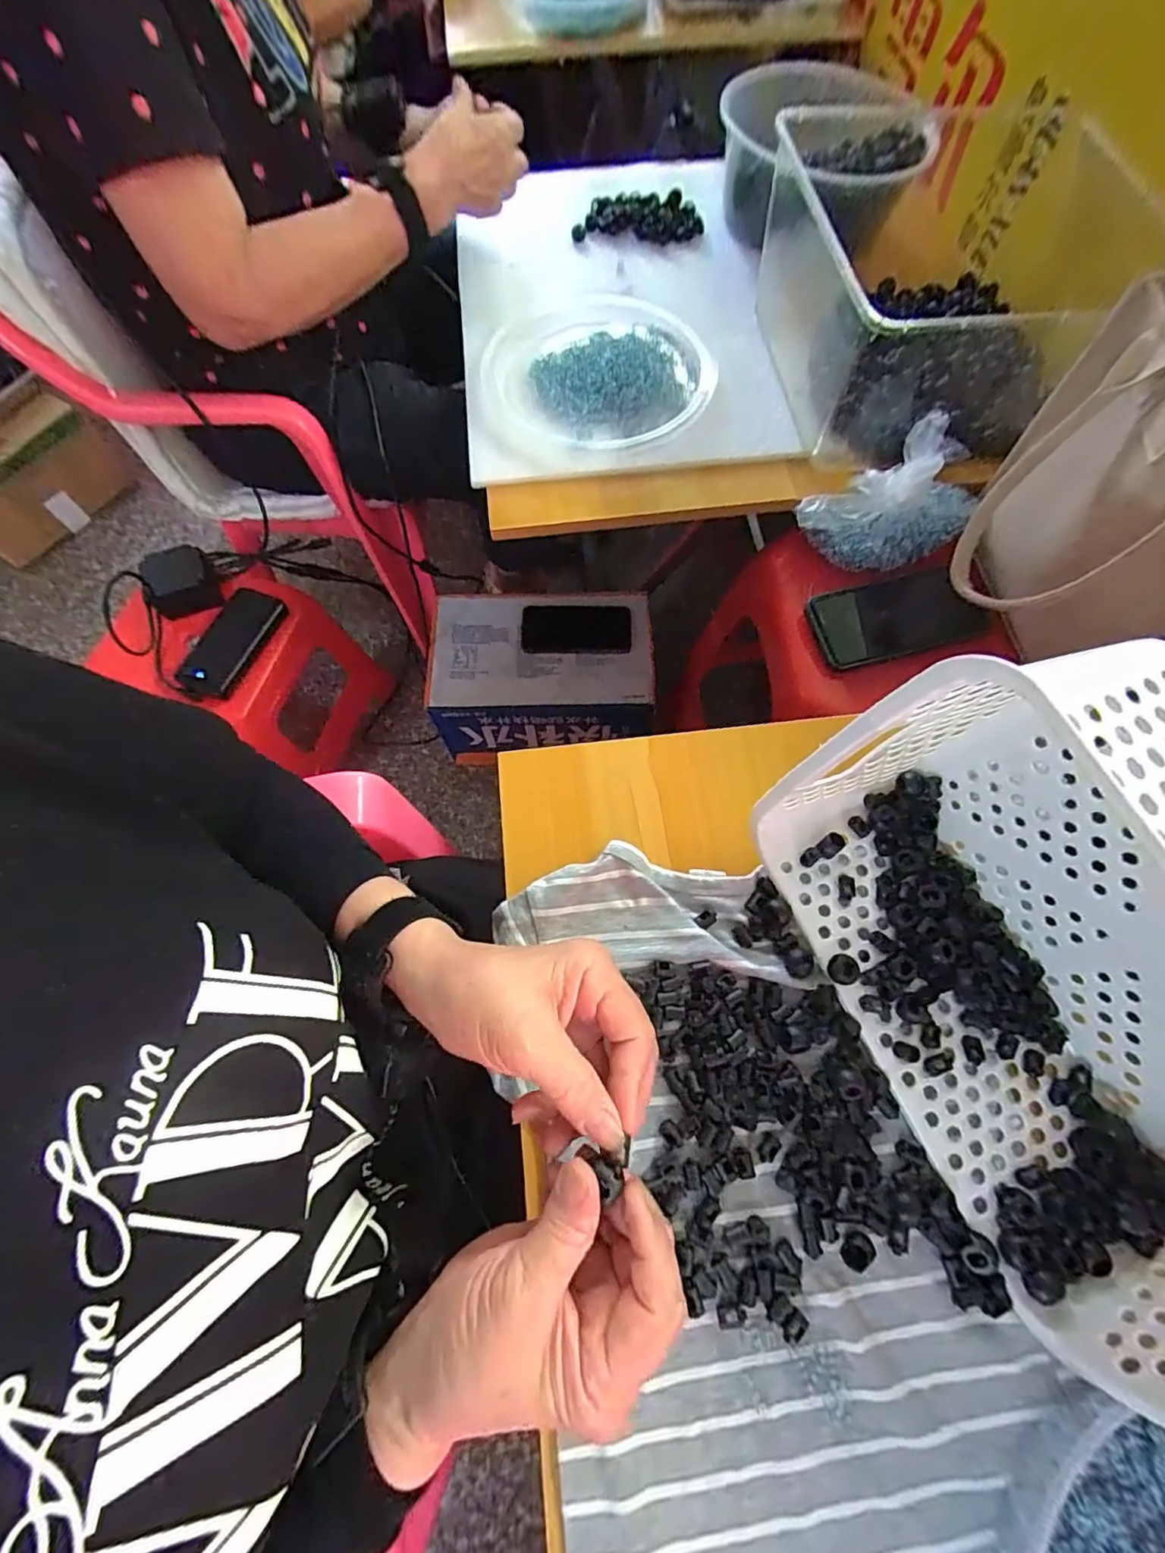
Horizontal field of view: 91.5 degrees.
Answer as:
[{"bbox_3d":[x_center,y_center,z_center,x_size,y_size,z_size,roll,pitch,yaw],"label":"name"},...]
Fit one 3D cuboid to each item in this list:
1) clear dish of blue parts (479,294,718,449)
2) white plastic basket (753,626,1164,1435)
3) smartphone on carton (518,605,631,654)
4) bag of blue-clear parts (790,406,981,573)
[{"bbox_3d":[0.017,-0.421,0.582,0.228,0.028,0.209,0,69,0],"label":"clear dish of blue parts"},{"bbox_3d":[0.231,0.103,0.255,0.132,0.192,0.301,-22,71,-8],"label":"white plastic basket"},{"bbox_3d":[-0.009,-0.226,0.867,0.165,0.009,0.078,2,69,1],"label":"smartphone on carton"},{"bbox_3d":[0.287,-0.254,0.520,0.154,0.115,0.075,-18,70,-6],"label":"bag of blue-clear parts"}]

